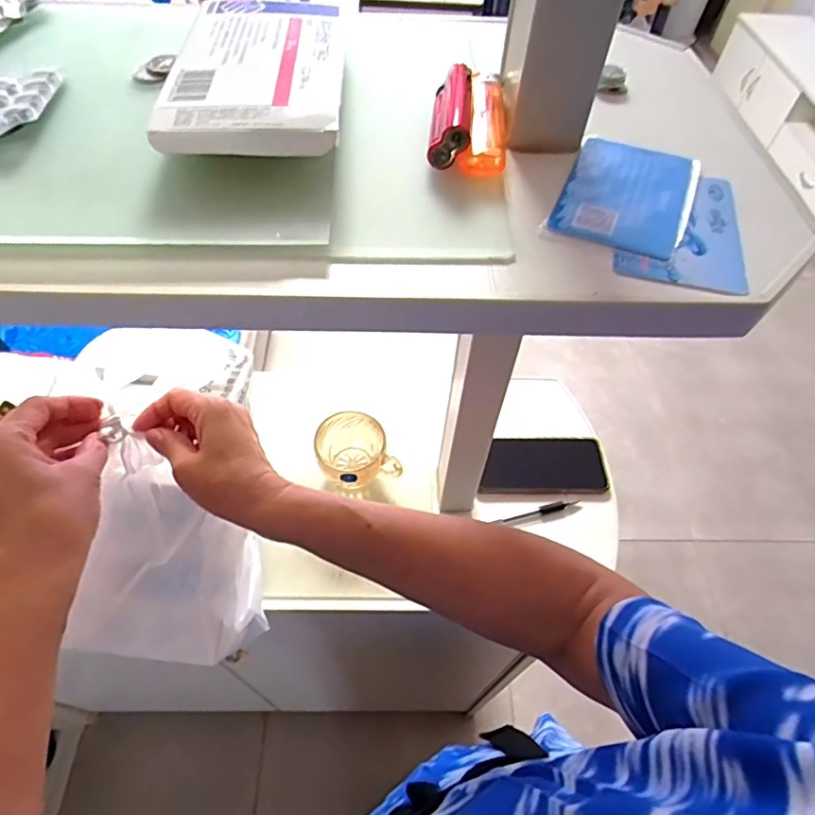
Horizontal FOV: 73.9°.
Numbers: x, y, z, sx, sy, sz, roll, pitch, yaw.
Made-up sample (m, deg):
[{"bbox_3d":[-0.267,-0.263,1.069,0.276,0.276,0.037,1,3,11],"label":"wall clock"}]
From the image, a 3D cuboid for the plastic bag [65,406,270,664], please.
[{"bbox_3d":[-0.207,0.134,0.442,0.138,0.183,0.130,22,56,13],"label":"plastic bag"}]

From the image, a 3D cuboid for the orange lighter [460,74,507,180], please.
[{"bbox_3d":[0.041,-0.148,0.276,0.020,0.015,0.083,8,54,3],"label":"orange lighter"}]

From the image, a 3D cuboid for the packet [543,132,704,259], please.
[{"bbox_3d":[0.103,-0.101,0.255,0.056,0.004,0.086,22,56,13],"label":"packet"}]

